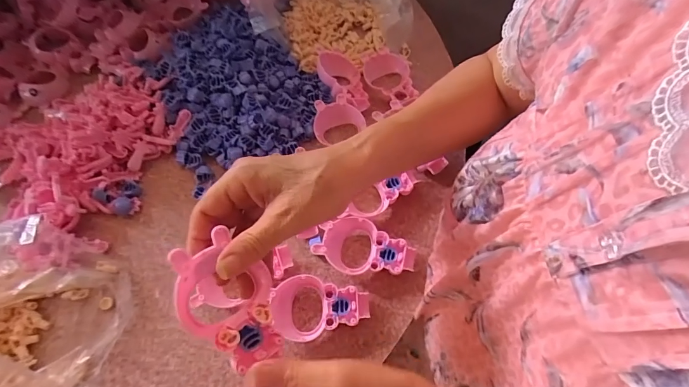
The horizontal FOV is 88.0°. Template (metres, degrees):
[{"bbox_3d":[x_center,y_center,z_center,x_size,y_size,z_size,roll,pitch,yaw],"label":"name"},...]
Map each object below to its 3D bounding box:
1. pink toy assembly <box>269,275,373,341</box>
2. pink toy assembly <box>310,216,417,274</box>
[{"bbox_3d":[-0.023,0.110,0.350,0.093,0.021,0.058,-7,65,-2],"label":"pink toy assembly"},{"bbox_3d":[0.022,0.056,0.375,0.103,0.025,0.055,15,66,8],"label":"pink toy assembly"}]

